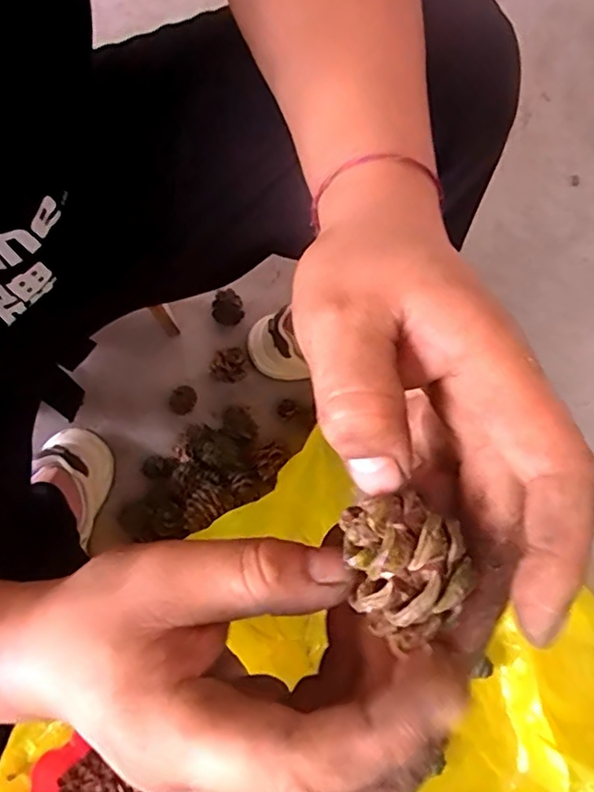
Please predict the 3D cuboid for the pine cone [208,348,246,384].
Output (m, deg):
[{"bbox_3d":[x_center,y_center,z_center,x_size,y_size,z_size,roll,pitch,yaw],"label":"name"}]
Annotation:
[{"bbox_3d":[-0.093,-0.037,0.790,0.047,0.052,0.040,-3,76,-2],"label":"pine cone"}]

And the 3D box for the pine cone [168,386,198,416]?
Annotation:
[{"bbox_3d":[-0.154,0.008,0.796,0.036,0.033,0.037,0,76,-2],"label":"pine cone"}]

